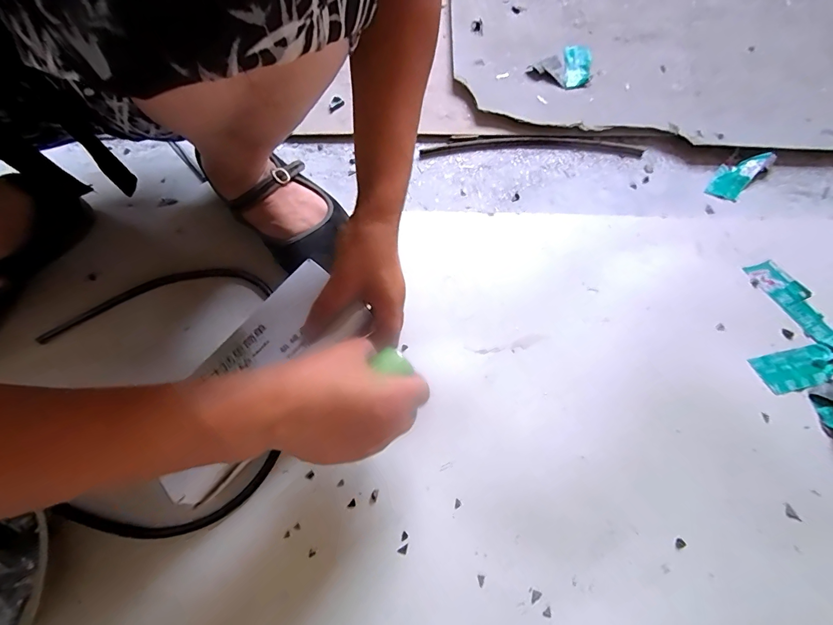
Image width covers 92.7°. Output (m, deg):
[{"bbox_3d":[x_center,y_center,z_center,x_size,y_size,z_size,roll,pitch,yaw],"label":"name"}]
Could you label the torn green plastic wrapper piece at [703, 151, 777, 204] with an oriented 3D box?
[{"bbox_3d":[0.437,-0.189,0.541,0.110,0.007,0.042,-42,69,-13],"label":"torn green plastic wrapper piece"}]

